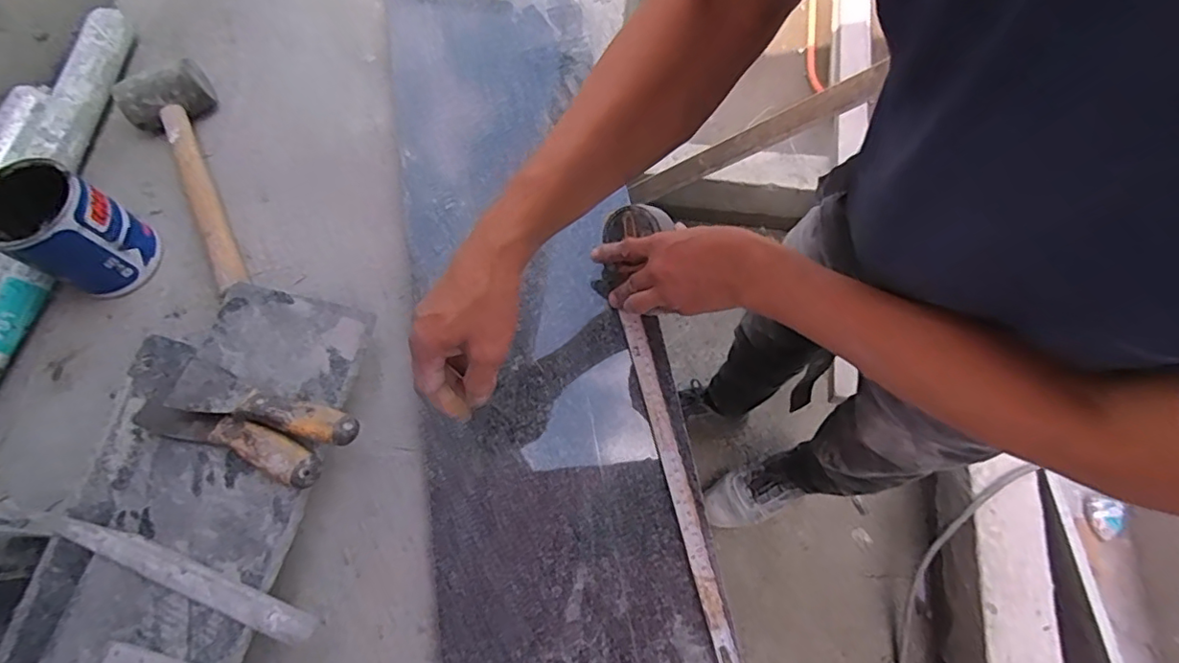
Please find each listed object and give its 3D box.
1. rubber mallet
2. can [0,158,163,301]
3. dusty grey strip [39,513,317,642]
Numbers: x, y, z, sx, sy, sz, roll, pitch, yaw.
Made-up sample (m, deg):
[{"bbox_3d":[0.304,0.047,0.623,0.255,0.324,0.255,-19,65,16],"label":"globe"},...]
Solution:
[{"bbox_3d":[-0.457,-0.193,0.675,0.112,0.061,0.316,-36,72,-11],"label":"rubber mallet"},{"bbox_3d":[-0.554,-0.108,0.611,0.098,0.122,0.095,-1,69,2],"label":"can"},{"bbox_3d":[-0.346,0.200,0.473,0.251,0.018,0.024,19,70,9],"label":"dusty grey strip"}]

